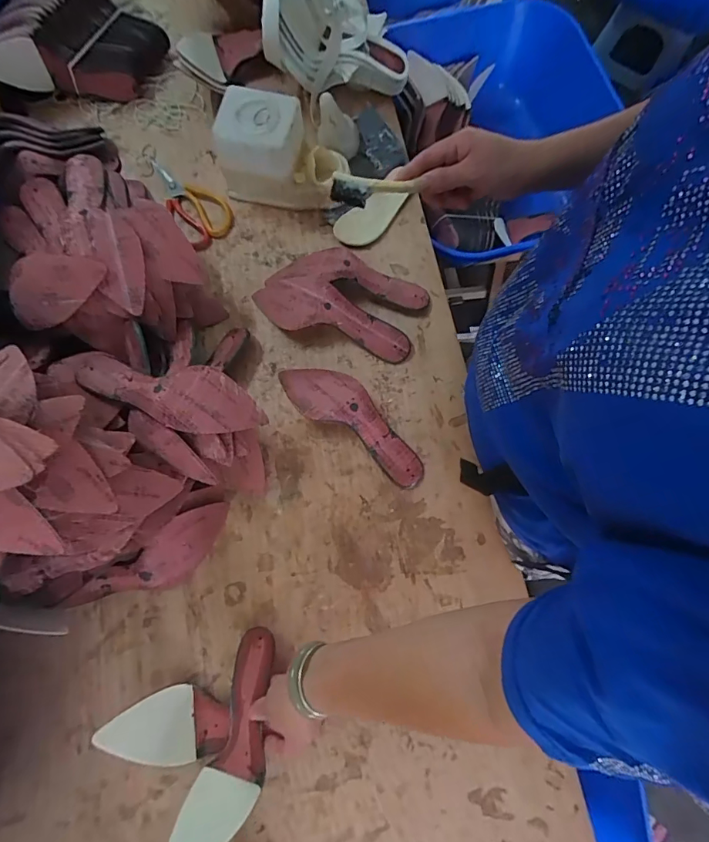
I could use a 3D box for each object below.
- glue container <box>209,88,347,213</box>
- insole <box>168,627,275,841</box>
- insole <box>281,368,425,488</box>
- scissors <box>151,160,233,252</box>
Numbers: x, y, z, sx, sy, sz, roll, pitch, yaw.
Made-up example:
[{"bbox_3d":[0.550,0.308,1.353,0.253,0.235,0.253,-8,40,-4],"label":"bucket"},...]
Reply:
[{"bbox_3d":[-0.106,-0.432,0.709,0.195,0.118,0.123,10,77,1],"label":"glue container"},{"bbox_3d":[-0.146,0.391,0.540,0.083,0.054,0.254,13,68,2],"label":"insole"},{"bbox_3d":[-0.001,-0.007,0.649,0.251,0.051,0.079,35,78,7],"label":"insole"},{"bbox_3d":[-0.277,-0.380,0.744,0.082,0.022,0.189,-33,80,-8],"label":"scissors"}]

